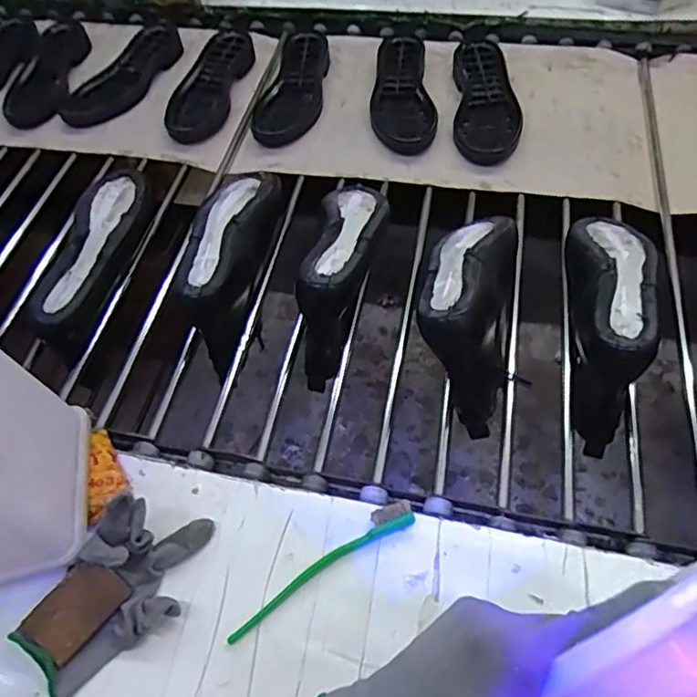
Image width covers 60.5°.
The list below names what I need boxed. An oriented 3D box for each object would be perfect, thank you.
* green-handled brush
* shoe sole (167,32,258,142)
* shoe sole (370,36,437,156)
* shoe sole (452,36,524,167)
[{"bbox_3d":[-0.022,0.175,0.484,0.173,0.013,0.023,-29,58,-15],"label":"green-handled brush"},{"bbox_3d":[-0.215,-0.409,0.915,0.088,0.031,0.232,8,56,10],"label":"shoe sole"},{"bbox_3d":[0.077,-0.374,0.868,0.087,0.032,0.231,-2,55,3],"label":"shoe sole"},{"bbox_3d":[0.197,-0.360,0.855,0.089,0.029,0.245,2,55,6],"label":"shoe sole"}]

